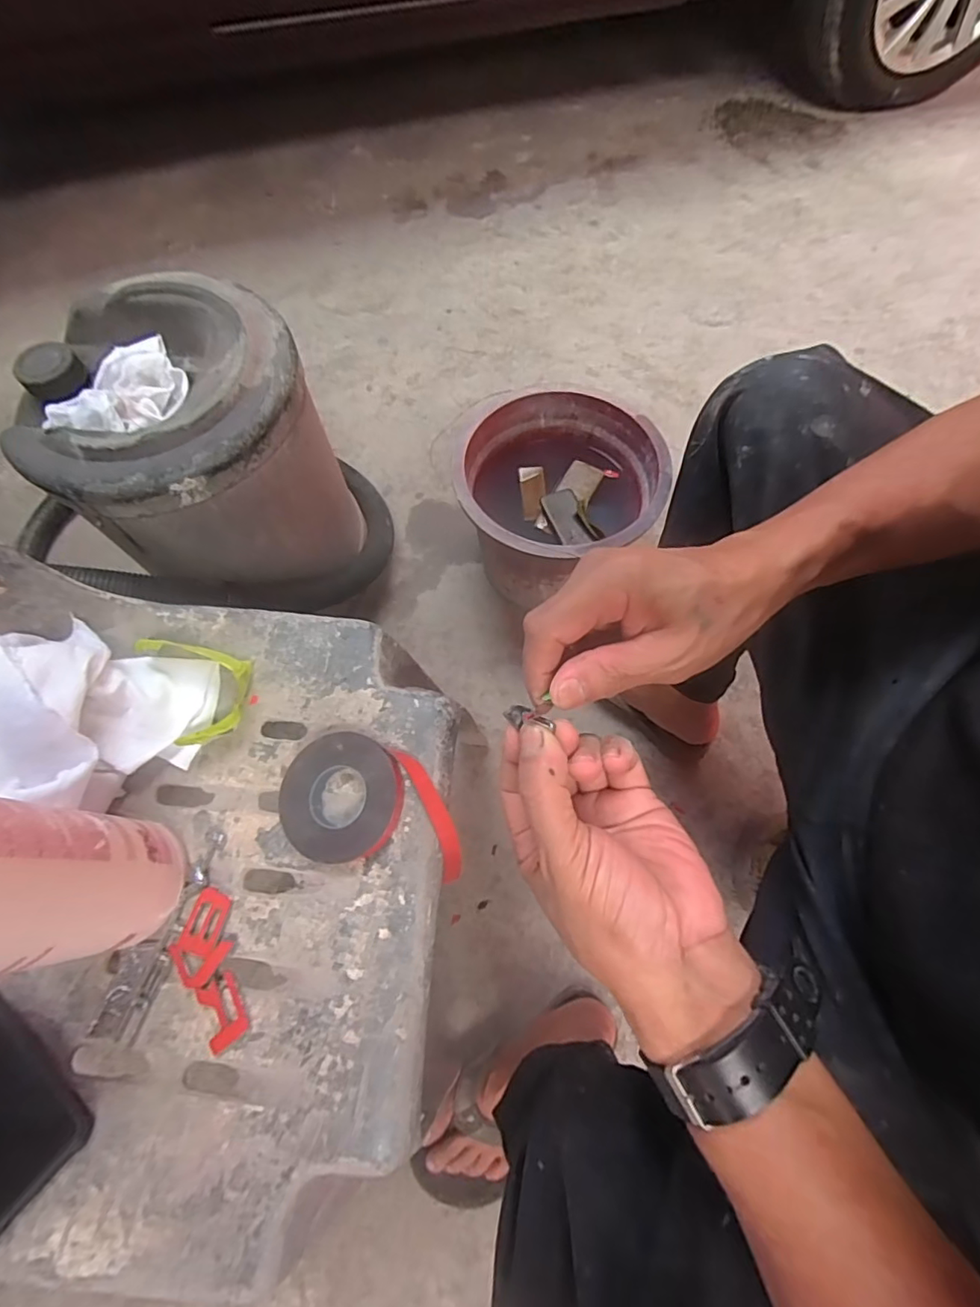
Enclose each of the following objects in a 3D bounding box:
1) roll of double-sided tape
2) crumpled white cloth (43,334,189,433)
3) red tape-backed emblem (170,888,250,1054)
[{"bbox_3d":[-0.077,0.099,0.358,0.120,0.034,0.078,7,67,4],"label":"roll of double-sided tape"},{"bbox_3d":[-0.369,-0.264,0.534,0.140,0.034,0.089,-2,67,0],"label":"crumpled white cloth"},{"bbox_3d":[-0.177,0.196,0.335,0.041,0.004,0.090,-25,60,-3],"label":"red tape-backed emblem"}]

